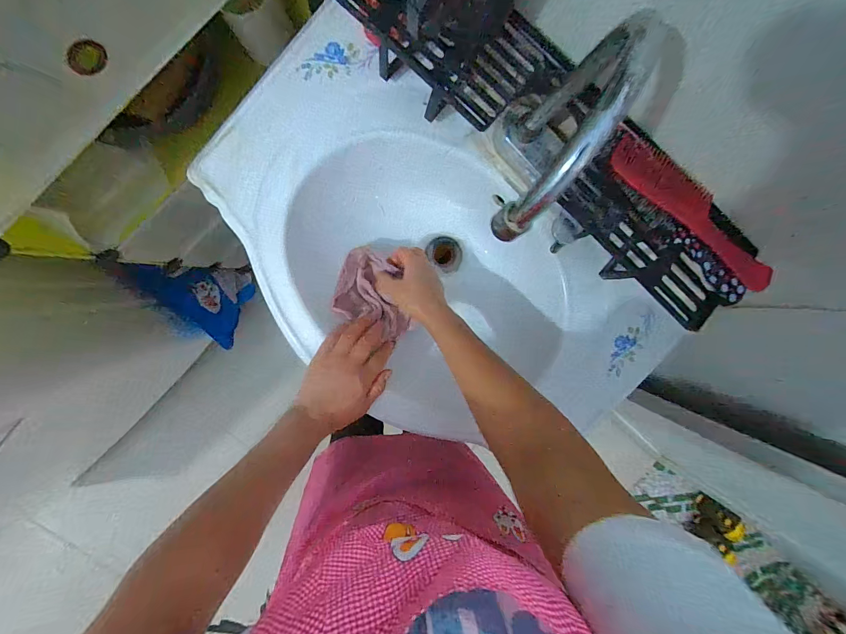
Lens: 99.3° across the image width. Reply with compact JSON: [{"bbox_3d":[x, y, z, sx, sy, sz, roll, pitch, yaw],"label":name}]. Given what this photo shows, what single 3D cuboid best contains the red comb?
[{"bbox_3d":[0.270,-0.102,0.352,0.202,0.013,0.044,36,92,-9],"label":"red comb"}]

